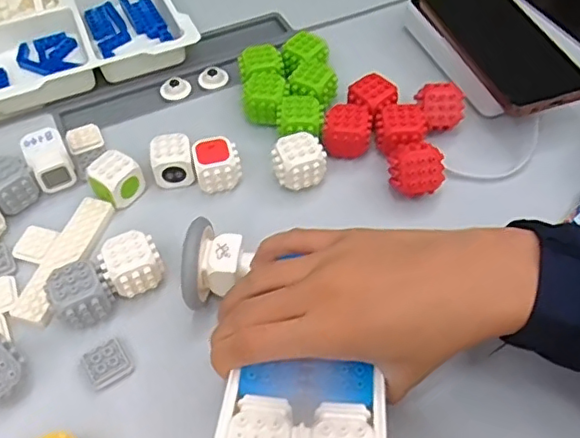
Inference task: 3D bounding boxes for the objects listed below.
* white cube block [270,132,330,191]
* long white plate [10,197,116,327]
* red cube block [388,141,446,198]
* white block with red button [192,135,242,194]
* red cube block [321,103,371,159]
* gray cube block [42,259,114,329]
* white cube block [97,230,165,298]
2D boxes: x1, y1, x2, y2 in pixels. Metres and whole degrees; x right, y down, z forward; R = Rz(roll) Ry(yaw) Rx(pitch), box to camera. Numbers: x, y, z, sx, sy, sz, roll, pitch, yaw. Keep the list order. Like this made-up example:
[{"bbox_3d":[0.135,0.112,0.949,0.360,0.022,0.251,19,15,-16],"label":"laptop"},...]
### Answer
[{"bbox_3d":[0.008,-0.042,0.439,0.041,0.033,0.032,-12,53,-6],"label":"white cube block"},{"bbox_3d":[-0.157,0.026,0.405,0.027,0.004,0.102,12,55,12],"label":"long white plate"},{"bbox_3d":[0.094,-0.032,0.427,0.036,0.039,0.031,-16,54,-9],"label":"red cube block"},{"bbox_3d":[-0.055,-0.040,0.444,0.034,0.031,0.032,-14,54,-8],"label":"white block with red button"},{"bbox_3d":[0.045,-0.067,0.458,0.036,0.033,0.035,4,53,7],"label":"red cube block"},{"bbox_3d":[-0.135,0.048,0.373,0.033,0.029,0.032,-31,57,-19],"label":"gray cube block"},{"bbox_3d":[-0.105,0.032,0.388,0.036,0.036,0.031,-27,56,-16],"label":"white cube block"}]

